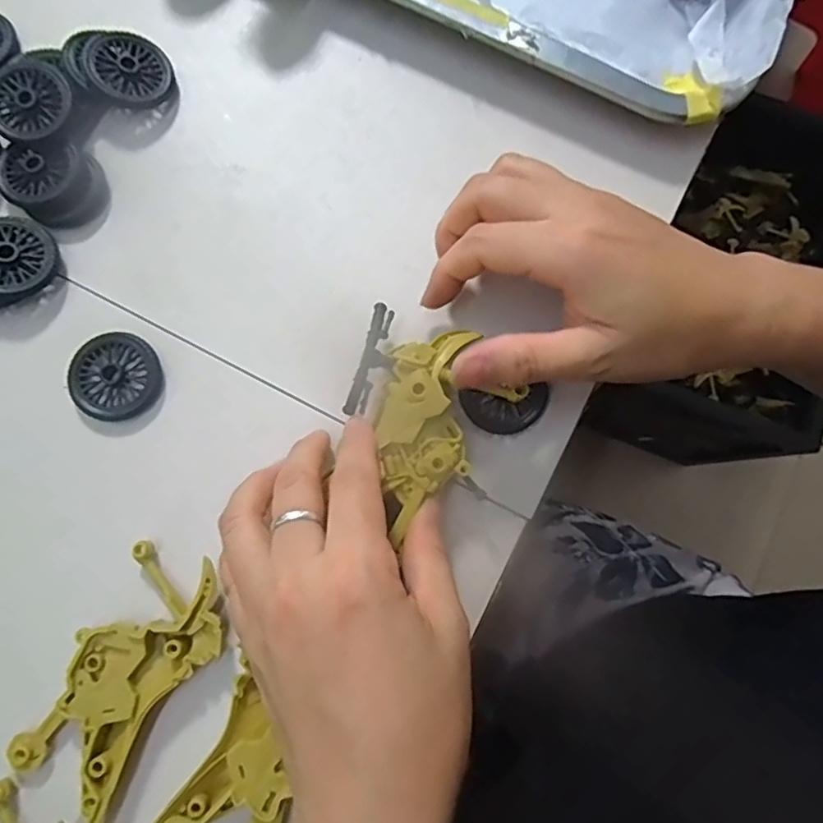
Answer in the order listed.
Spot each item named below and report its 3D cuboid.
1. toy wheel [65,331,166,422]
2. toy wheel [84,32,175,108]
[{"bbox_3d":[-0.127,-0.015,0.257,0.036,0.006,0.037,0,79,-2],"label":"toy wheel"},{"bbox_3d":[-0.131,-0.159,0.279,0.038,0.009,0.038,6,75,-21],"label":"toy wheel"}]

